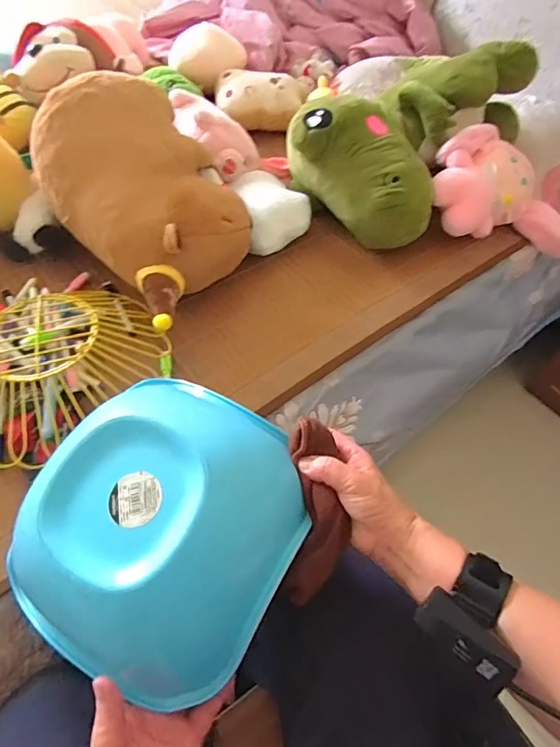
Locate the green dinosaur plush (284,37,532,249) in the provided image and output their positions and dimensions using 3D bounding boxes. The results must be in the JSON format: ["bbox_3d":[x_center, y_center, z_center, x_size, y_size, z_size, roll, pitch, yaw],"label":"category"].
[{"bbox_3d":[0.218,-0.430,0.787,0.272,0.178,0.404,37,61,19],"label":"green dinosaur plush"}]

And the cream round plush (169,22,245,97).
[{"bbox_3d":[-0.159,-0.677,0.961,0.143,0.087,0.109,26,58,12],"label":"cream round plush"}]

